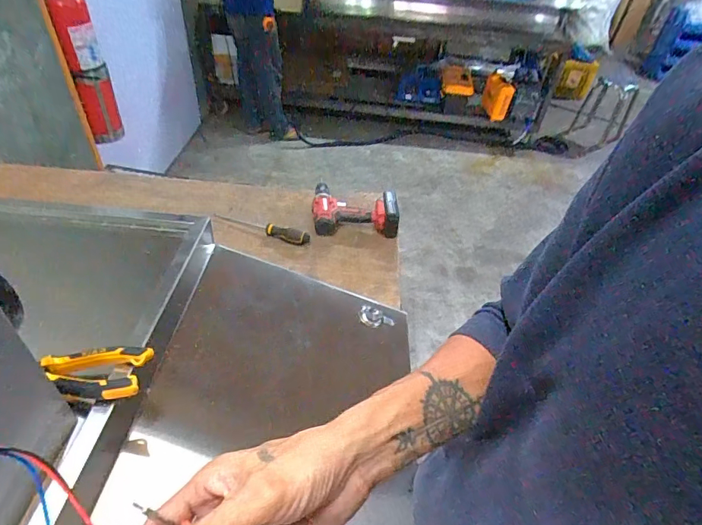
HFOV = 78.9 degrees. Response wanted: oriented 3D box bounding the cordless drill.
[{"bbox_3d":[0.008,-0.142,1.056,0.202,0.073,0.168,1,43,-6],"label":"cordless drill"}]

